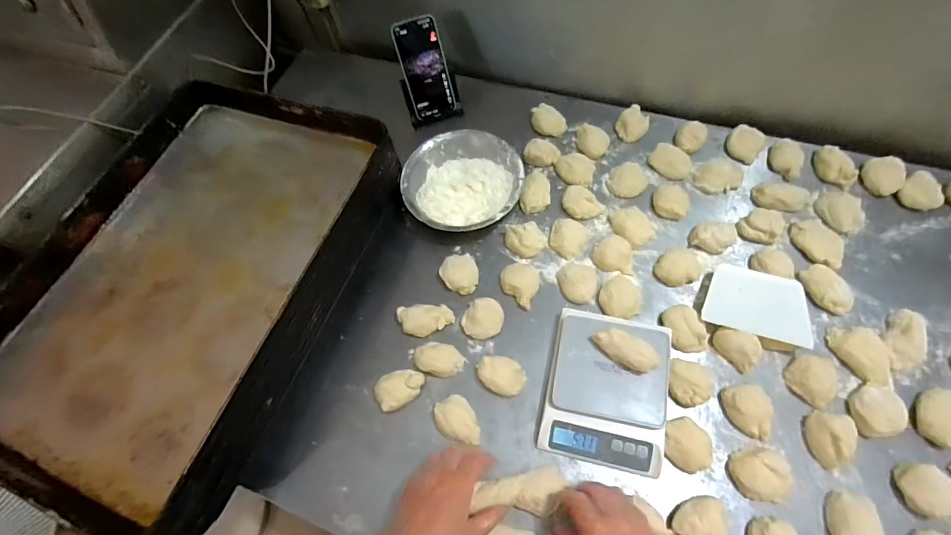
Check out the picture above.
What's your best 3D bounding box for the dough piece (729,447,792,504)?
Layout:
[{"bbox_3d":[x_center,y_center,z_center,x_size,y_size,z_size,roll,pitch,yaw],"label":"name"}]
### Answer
[{"bbox_3d":[0.336,0.242,0.514,0.065,0.029,0.055,4,64,8],"label":"dough piece"}]

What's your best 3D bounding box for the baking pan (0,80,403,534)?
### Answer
[{"bbox_3d":[-0.414,0.003,0.631,0.411,0.087,0.585,17,67,14],"label":"baking pan"}]

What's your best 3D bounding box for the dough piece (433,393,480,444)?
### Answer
[{"bbox_3d":[-0.021,0.202,0.576,0.050,0.030,0.069,-34,65,-11],"label":"dough piece"}]

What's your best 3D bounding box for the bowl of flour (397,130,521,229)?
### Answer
[{"bbox_3d":[-0.023,-0.137,0.722,0.185,0.050,0.186,-3,64,5],"label":"bowl of flour"}]

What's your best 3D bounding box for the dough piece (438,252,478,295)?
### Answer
[{"bbox_3d":[-0.024,0.009,0.665,0.056,0.029,0.063,-16,63,-2],"label":"dough piece"}]

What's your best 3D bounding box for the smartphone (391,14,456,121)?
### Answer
[{"bbox_3d":[-0.088,-0.347,0.772,0.074,0.161,0.013,-20,37,-7],"label":"smartphone"}]

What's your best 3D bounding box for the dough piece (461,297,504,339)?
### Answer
[{"bbox_3d":[0.010,0.072,0.627,0.058,0.027,0.054,-3,64,5],"label":"dough piece"}]

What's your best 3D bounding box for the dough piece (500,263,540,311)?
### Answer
[{"bbox_3d":[0.065,0.026,0.652,0.056,0.021,0.068,6,65,9],"label":"dough piece"}]

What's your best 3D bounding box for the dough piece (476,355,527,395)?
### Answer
[{"bbox_3d":[0.035,0.146,0.593,0.064,0.032,0.047,16,67,14],"label":"dough piece"}]

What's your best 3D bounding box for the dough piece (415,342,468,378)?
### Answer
[{"bbox_3d":[-0.049,0.128,0.610,0.066,0.025,0.043,12,66,12],"label":"dough piece"}]

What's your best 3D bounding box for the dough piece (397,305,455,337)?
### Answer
[{"bbox_3d":[-0.071,0.075,0.641,0.077,0.019,0.046,-14,63,0],"label":"dough piece"}]

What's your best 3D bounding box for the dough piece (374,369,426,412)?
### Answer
[{"bbox_3d":[-0.103,0.164,0.600,0.067,0.023,0.047,-32,65,-9],"label":"dough piece"}]

